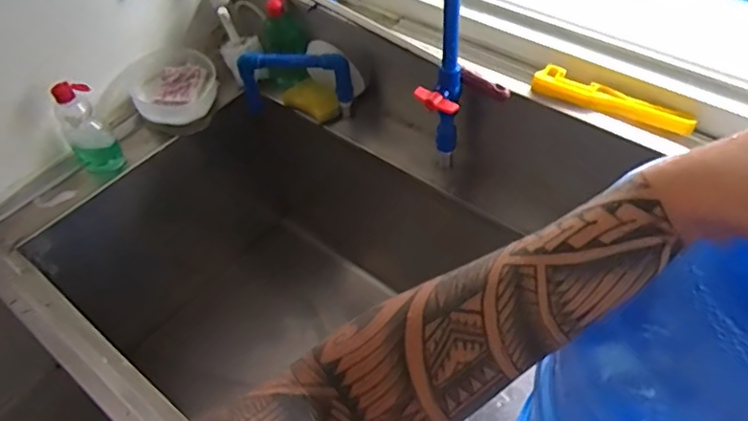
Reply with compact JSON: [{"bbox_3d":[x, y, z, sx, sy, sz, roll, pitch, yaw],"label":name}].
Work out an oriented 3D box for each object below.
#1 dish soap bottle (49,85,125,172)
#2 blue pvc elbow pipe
[{"bbox_3d":[-0.440,-0.121,0.889,0.064,0.151,0.053,-32,55,-20],"label":"dish soap bottle"},{"bbox_3d":[-0.131,-0.207,0.961,0.195,0.120,0.033,8,51,11],"label":"blue pvc elbow pipe"}]

